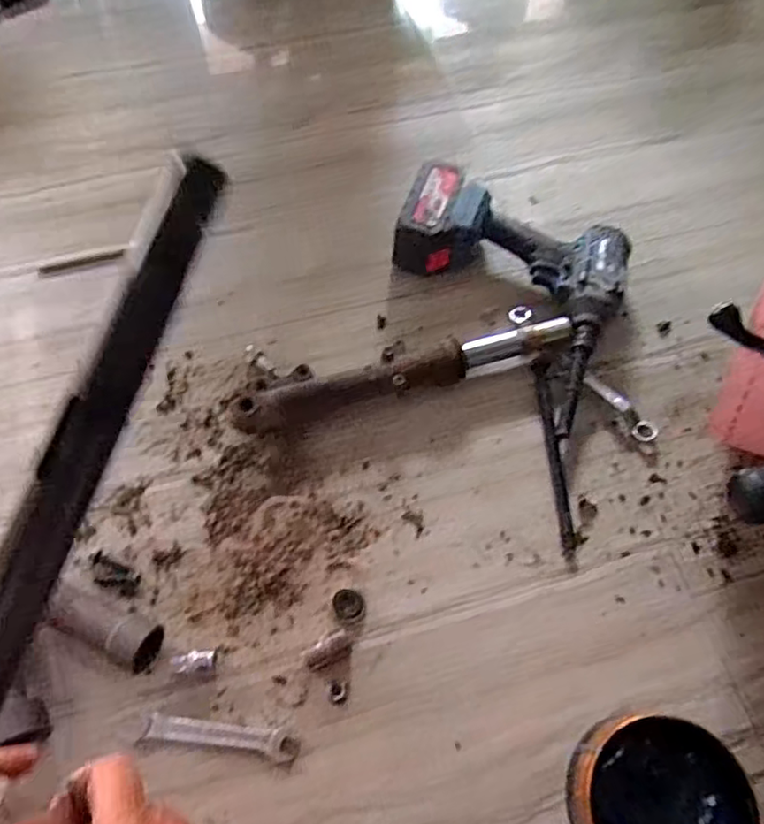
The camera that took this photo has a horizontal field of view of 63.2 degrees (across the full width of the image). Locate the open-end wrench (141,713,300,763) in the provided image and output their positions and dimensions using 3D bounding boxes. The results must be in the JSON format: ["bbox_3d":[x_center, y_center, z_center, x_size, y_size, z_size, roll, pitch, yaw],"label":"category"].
[{"bbox_3d":[-0.130,0.266,0.507,0.124,0.005,0.023,6,65,1],"label":"open-end wrench"}]

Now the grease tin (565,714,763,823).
[{"bbox_3d":[0.210,0.299,0.472,0.126,0.053,0.116,1,65,-2],"label":"grease tin"}]

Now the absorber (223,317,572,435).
[{"bbox_3d":[0.025,-0.038,0.637,0.354,0.042,0.051,-13,66,-8],"label":"absorber"}]

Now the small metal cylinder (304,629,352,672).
[{"bbox_3d":[-0.046,0.204,0.531,0.040,0.022,0.023,-24,68,-13],"label":"small metal cylinder"}]

